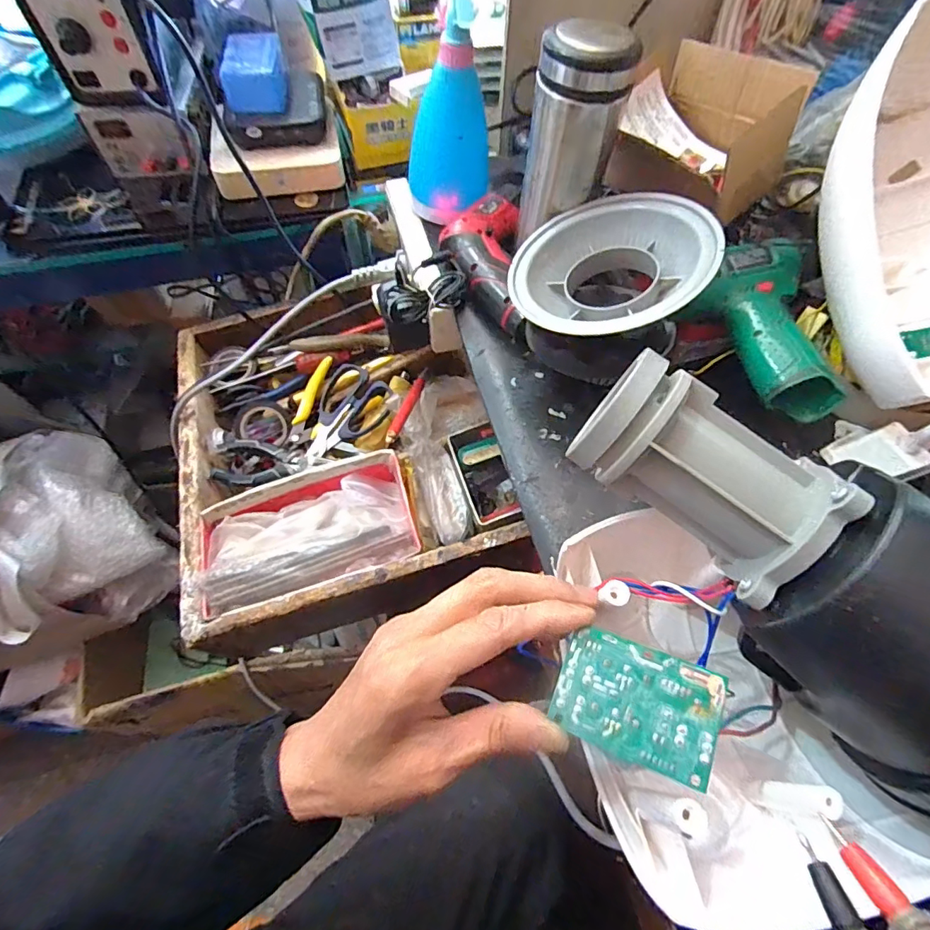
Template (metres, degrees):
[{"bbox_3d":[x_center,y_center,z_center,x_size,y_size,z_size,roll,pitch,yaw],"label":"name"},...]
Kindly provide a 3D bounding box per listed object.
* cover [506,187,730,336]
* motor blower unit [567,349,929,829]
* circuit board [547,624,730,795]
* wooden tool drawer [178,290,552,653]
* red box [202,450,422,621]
[{"bbox_3d":[0.116,-0.156,0.397,0.149,0.034,0.122,9,73,26],"label":"cover"},{"bbox_3d":[0.167,0.049,0.231,0.248,0.093,0.101,39,67,18],"label":"motor blower unit"},{"bbox_3d":[0.078,0.107,0.229,0.068,0.016,0.048,22,63,10],"label":"circuit board"},{"bbox_3d":[-0.144,-0.024,0.557,0.326,0.103,0.393,-15,63,-9],"label":"wooden tool drawer"},{"bbox_3d":[-0.157,0.065,0.502,0.208,0.042,0.125,-14,63,-9],"label":"red box"}]

